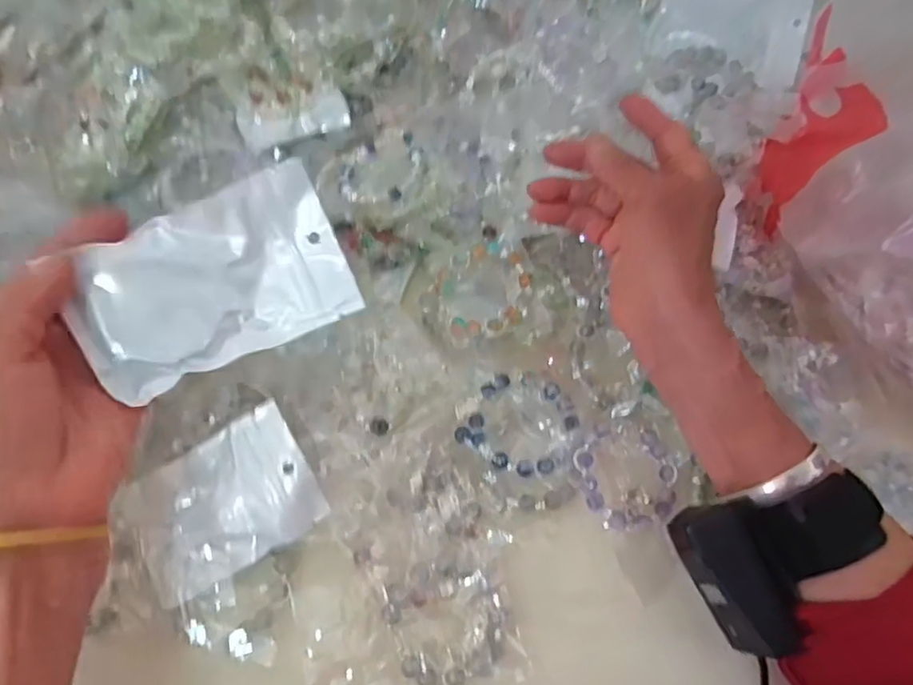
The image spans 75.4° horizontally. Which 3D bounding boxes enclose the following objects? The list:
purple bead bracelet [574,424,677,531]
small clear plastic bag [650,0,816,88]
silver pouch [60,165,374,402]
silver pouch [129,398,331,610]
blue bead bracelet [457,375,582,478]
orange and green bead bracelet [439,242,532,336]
[{"bbox_3d":[0.097,0.073,0.330,0.058,0.013,0.055,1,60,-1],"label":"purple bead bracelet"},{"bbox_3d":[0.212,-0.251,0.453,0.115,0.034,0.089,20,62,9],"label":"small clear plastic bag"},{"bbox_3d":[-0.113,-0.027,0.274,0.118,0.010,0.074,-26,105,-12],"label":"silver pouch"},{"bbox_3d":[-0.117,0.081,0.297,0.089,0.013,0.064,-29,85,-5],"label":"silver pouch"},{"bbox_3d":[0.038,0.046,0.339,0.060,0.007,0.059,1,60,-1],"label":"blue bead bracelet"},{"bbox_3d":[0.018,-0.035,0.363,0.054,0.011,0.060,-12,61,-8],"label":"orange and green bead bracelet"}]

